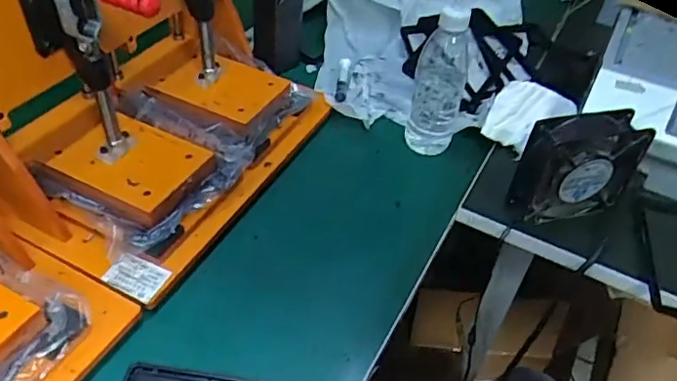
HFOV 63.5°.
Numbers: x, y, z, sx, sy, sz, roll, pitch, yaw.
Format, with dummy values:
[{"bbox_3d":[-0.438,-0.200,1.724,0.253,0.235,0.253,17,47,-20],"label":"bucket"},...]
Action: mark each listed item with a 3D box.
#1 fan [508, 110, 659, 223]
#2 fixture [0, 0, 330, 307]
[{"bbox_3d":[0.250,-0.025,0.570,0.120,0.109,0.045,-9,45,-15],"label":"fan"},{"bbox_3d":[-0.190,-0.132,0.566,0.248,0.243,0.353,22,45,17],"label":"fixture"}]

